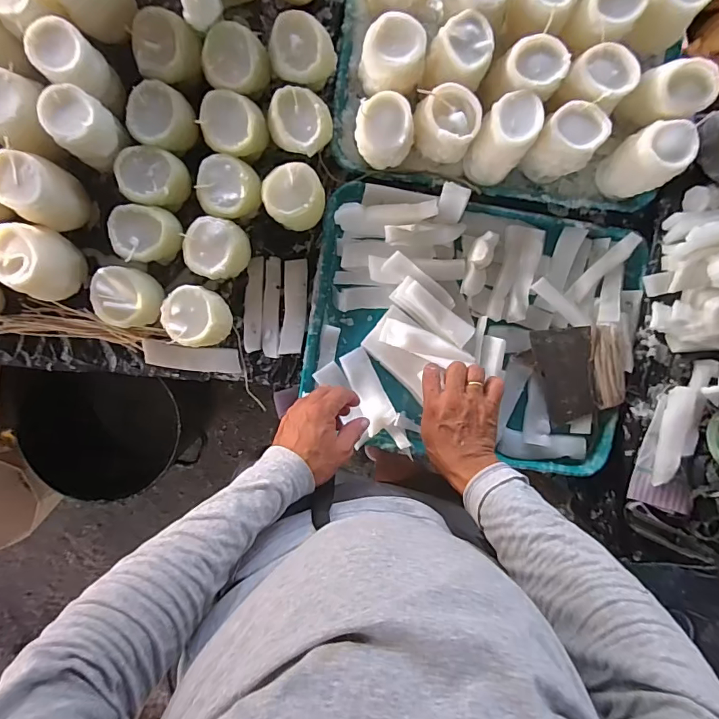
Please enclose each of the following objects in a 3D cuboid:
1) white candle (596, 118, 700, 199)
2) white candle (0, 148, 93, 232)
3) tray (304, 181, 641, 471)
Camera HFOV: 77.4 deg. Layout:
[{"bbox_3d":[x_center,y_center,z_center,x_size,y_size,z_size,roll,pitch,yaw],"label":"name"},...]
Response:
[{"bbox_3d":[0.352,-0.246,0.562,0.066,0.104,0.065,0,95,-4],"label":"white candle"},{"bbox_3d":[-0.367,-0.196,0.525,0.065,0.094,0.064,0,95,-4],"label":"white candle"},{"bbox_3d":[0.155,-0.036,0.604,0.435,0.050,0.339,9,95,-4],"label":"tray"}]

